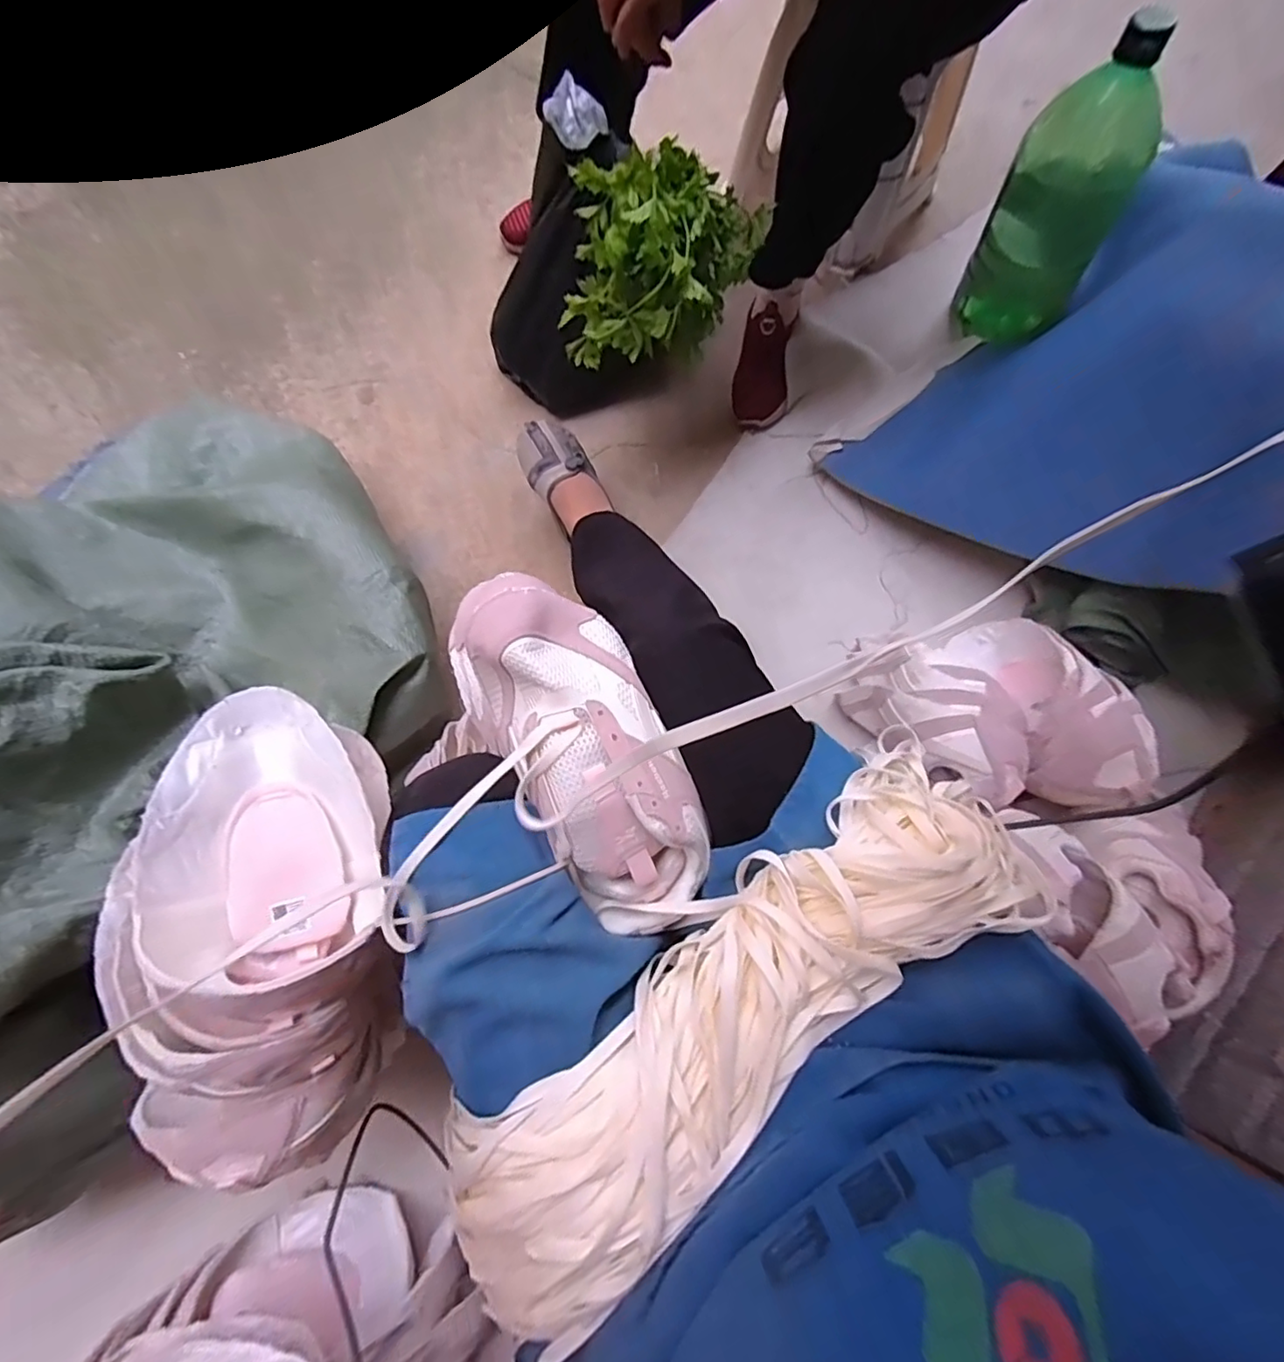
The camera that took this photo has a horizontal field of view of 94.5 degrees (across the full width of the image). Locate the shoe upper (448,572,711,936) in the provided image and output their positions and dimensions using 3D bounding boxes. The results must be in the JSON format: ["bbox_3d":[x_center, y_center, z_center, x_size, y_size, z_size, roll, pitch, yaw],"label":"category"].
[{"bbox_3d":[-0.040,0.048,0.399,0.116,0.068,0.255,-29,89,-10],"label":"shoe upper"}]

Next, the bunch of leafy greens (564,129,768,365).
[{"bbox_3d":[0.027,-0.474,0.672,0.233,0.144,0.147,-2,77,-3],"label":"bunch of leafy greens"}]

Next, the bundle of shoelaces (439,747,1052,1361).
[{"bbox_3d":[0.062,0.185,0.334,0.381,0.063,0.114,-34,81,-10],"label":"bundle of shoelaces"}]

